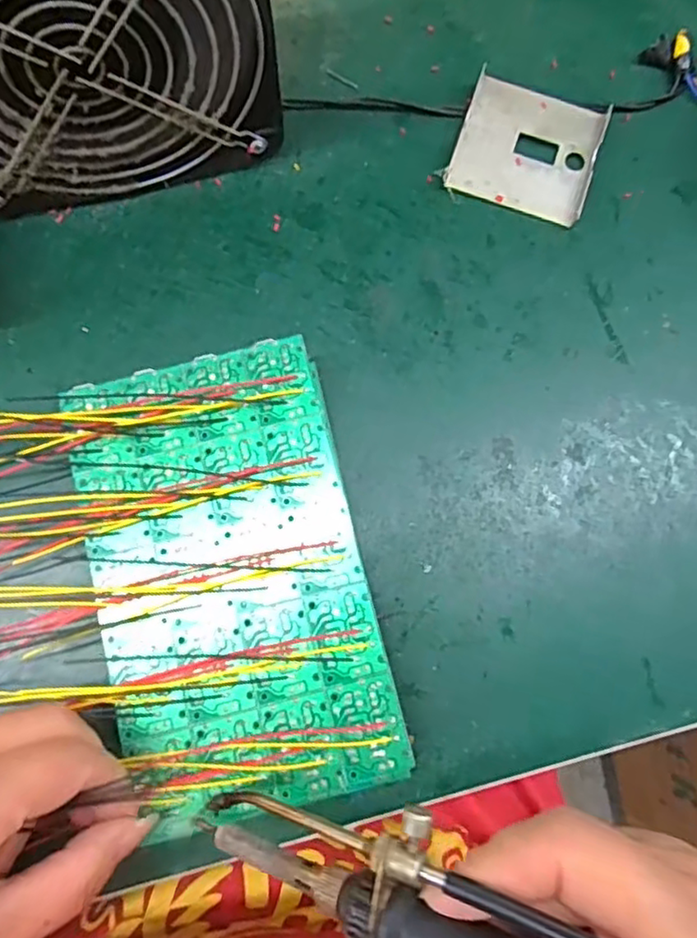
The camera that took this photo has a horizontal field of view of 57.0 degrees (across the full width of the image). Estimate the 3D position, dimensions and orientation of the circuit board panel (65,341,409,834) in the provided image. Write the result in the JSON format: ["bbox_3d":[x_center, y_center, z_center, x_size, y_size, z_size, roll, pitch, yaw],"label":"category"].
[{"bbox_3d":[-0.047,0.040,0.252,0.103,0.006,0.176,-15,80,-4],"label":"circuit board panel"}]

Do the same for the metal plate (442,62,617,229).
[{"bbox_3d":[0.091,-0.162,0.323,0.069,0.010,0.067,18,79,2],"label":"metal plate"}]

